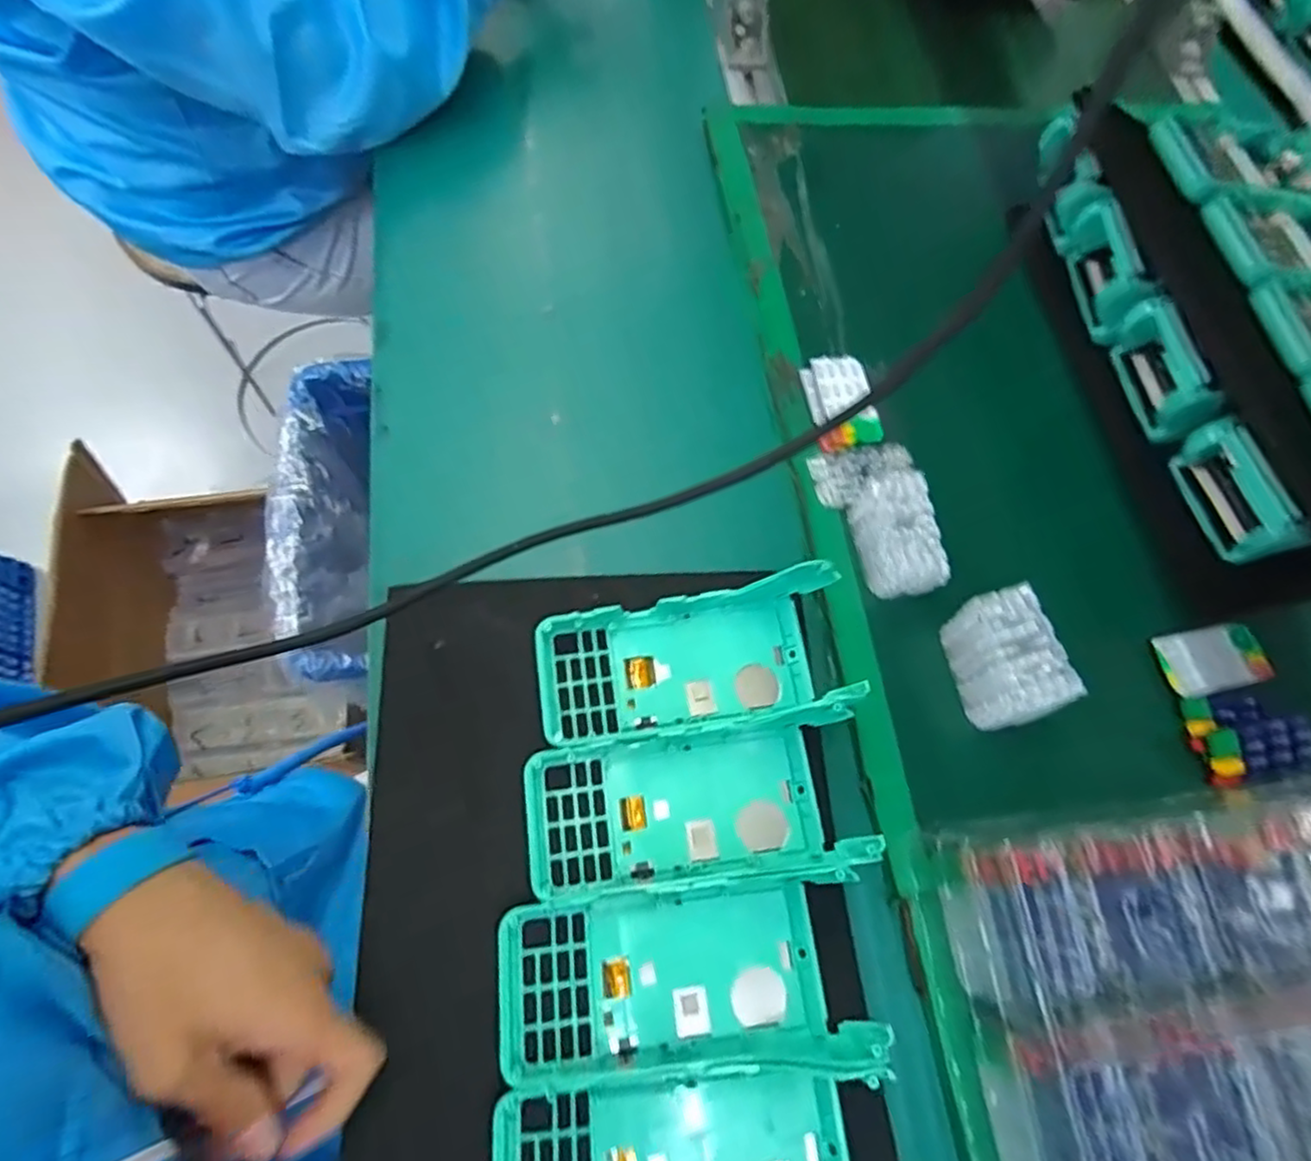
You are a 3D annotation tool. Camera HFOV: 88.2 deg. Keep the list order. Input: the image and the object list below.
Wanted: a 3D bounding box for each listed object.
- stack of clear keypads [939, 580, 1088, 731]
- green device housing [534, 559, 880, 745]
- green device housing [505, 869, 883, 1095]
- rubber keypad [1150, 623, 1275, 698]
[{"bbox_3d":[0.202,0.046,0.389,0.044,0.048,0.069,-11,68,-7],"label":"stack of clear keypads"},{"bbox_3d":[0.023,0.045,0.389,0.177,0.025,0.077,-10,72,-5],"label":"green device housing"},{"bbox_3d":[0.013,0.193,0.330,0.172,0.029,0.079,-3,70,-8],"label":"green device housing"},{"bbox_3d":[0.347,0.049,0.420,0.071,0.009,0.038,-9,71,-10],"label":"rubber keypad"}]

